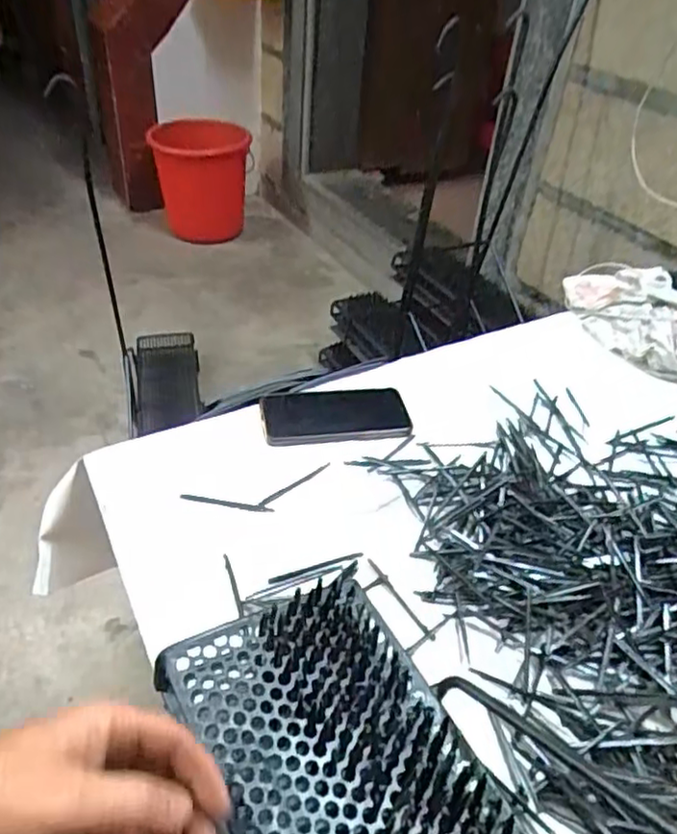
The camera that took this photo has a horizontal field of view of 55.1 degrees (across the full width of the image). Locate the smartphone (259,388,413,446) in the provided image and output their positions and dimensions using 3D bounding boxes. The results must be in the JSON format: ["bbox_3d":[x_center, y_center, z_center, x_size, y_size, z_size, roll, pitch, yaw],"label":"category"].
[{"bbox_3d":[-0.004,-0.004,0.724,0.162,0.005,0.086,-3,41,-13],"label":"smartphone"}]

